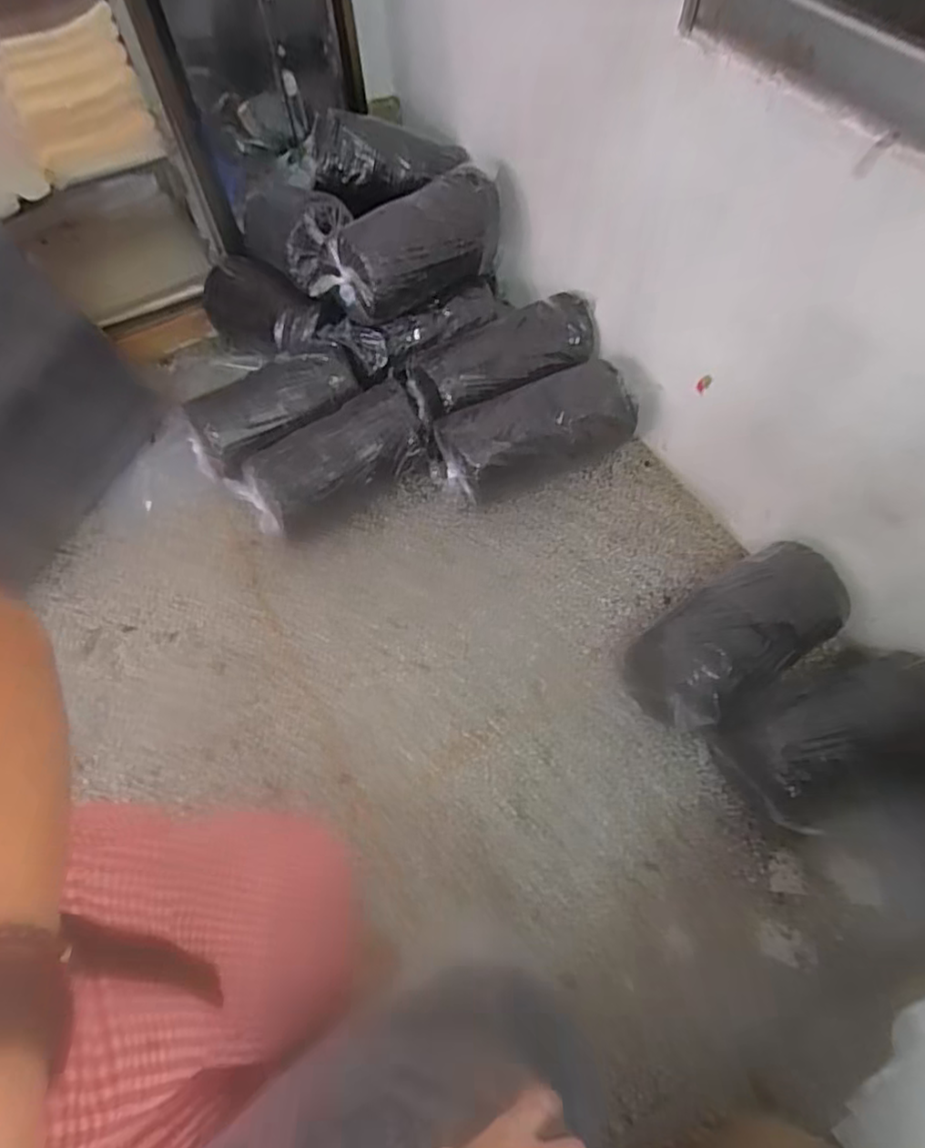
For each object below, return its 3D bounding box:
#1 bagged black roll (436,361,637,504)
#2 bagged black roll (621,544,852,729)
[{"bbox_3d":[0.159,-0.309,1.488,0.420,0.207,0.173,-17,60,-7],"label":"bagged black roll"},{"bbox_3d":[0.526,0.115,1.223,0.419,0.199,0.229,-33,64,-16],"label":"bagged black roll"}]

